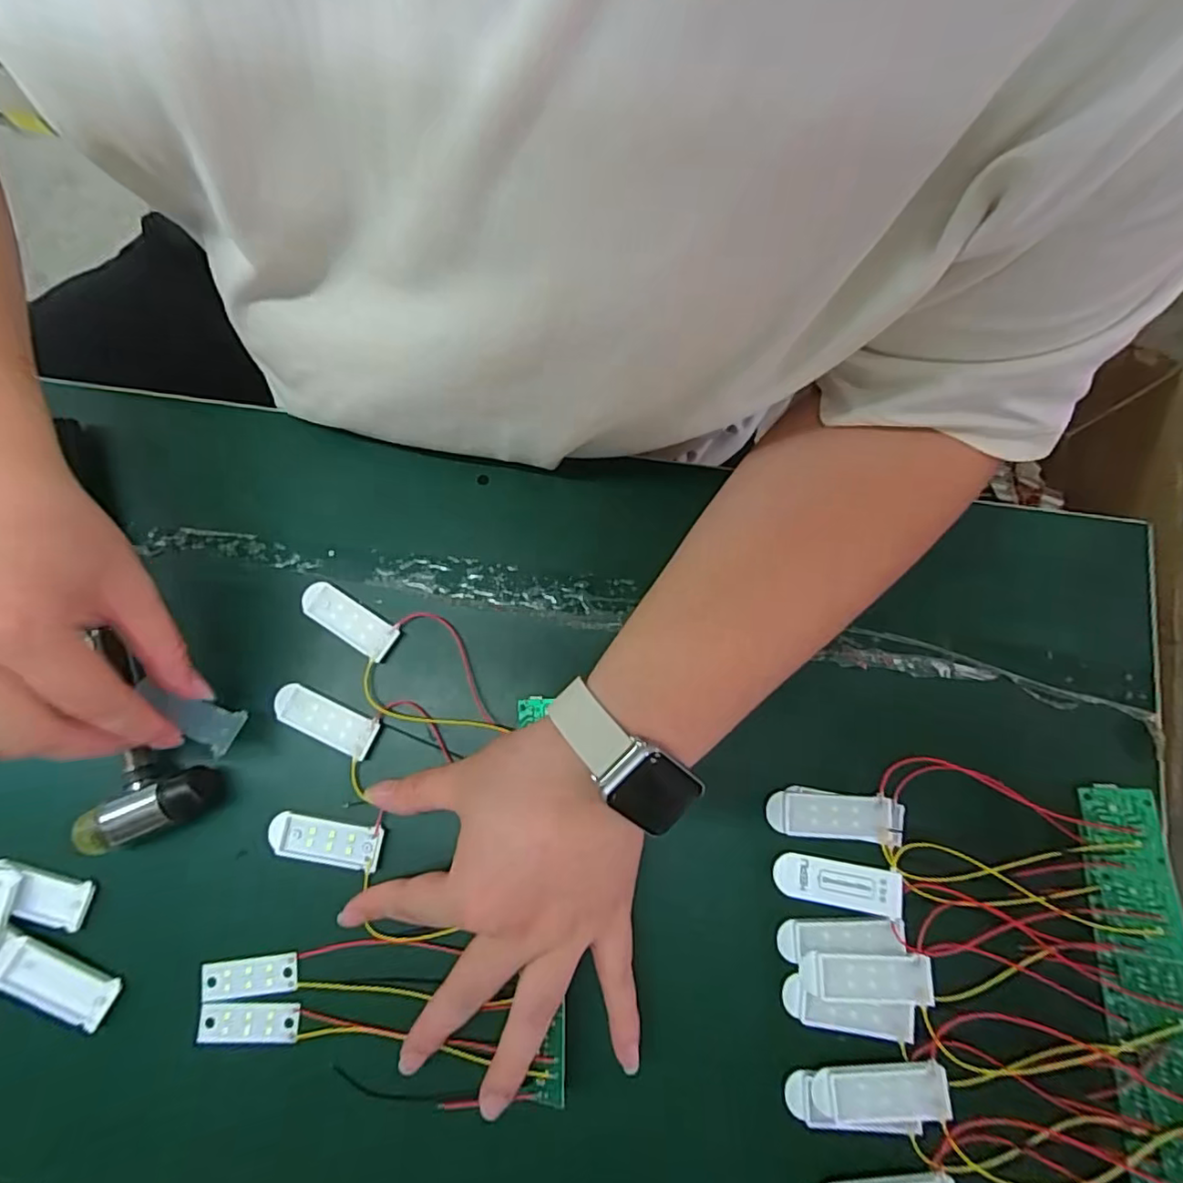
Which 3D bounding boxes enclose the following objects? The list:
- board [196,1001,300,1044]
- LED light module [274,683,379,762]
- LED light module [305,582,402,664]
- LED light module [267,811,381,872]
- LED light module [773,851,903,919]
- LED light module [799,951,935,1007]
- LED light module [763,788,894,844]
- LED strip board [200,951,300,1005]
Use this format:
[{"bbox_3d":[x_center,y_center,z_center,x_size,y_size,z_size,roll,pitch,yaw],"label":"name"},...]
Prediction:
[{"bbox_3d":[-0.163,0.204,0.279,0.046,0.004,0.016,2,77,1],"label":"board"},{"bbox_3d":[-0.139,0.067,0.309,0.055,0.007,0.021,24,78,6],"label":"LED light module"},{"bbox_3d":[-0.132,0.015,0.319,0.055,0.004,0.021,32,79,8],"label":"LED light module"},{"bbox_3d":[-0.134,0.125,0.296,0.056,0.004,0.021,9,77,3],"label":"LED light module"},{"bbox_3d":[0.118,0.140,0.281,0.057,0.006,0.021,9,77,3],"label":"LED light module"},{"bbox_3d":[0.127,0.180,0.274,0.057,0.008,0.022,-1,77,1],"label":"LED light module"},{"bbox_3d":[0.116,0.110,0.287,0.058,0.006,0.022,3,77,1],"label":"LED light module"},{"bbox_3d":[-0.165,0.186,0.283,0.045,0.004,0.017,-6,77,-1],"label":"LED strip board"}]

